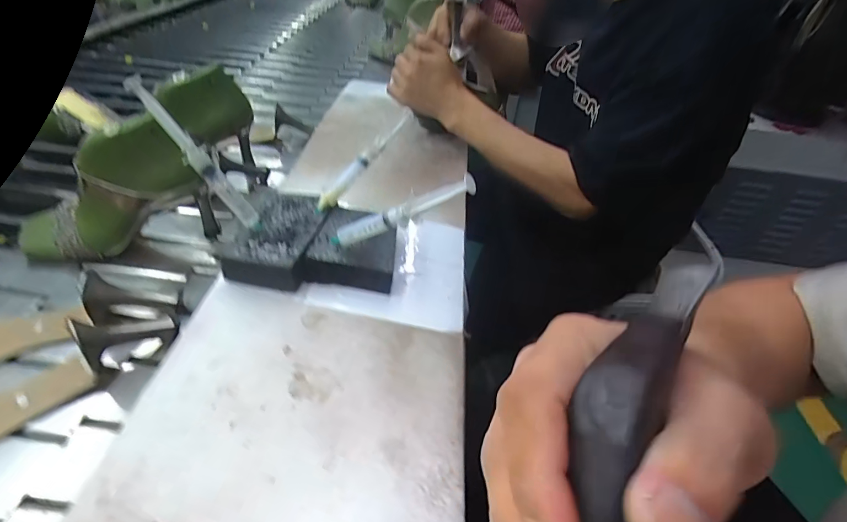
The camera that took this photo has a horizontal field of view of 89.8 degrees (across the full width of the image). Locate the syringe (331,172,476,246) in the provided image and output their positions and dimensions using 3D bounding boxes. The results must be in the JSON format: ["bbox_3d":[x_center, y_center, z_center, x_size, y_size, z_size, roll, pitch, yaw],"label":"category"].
[{"bbox_3d":[-0.025,-0.041,0.388,0.169,0.020,0.015,-18,27,34],"label":"syringe"}]

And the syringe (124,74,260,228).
[{"bbox_3d":[-0.210,-0.096,0.399,0.020,0.158,0.013,-18,30,31],"label":"syringe"}]

